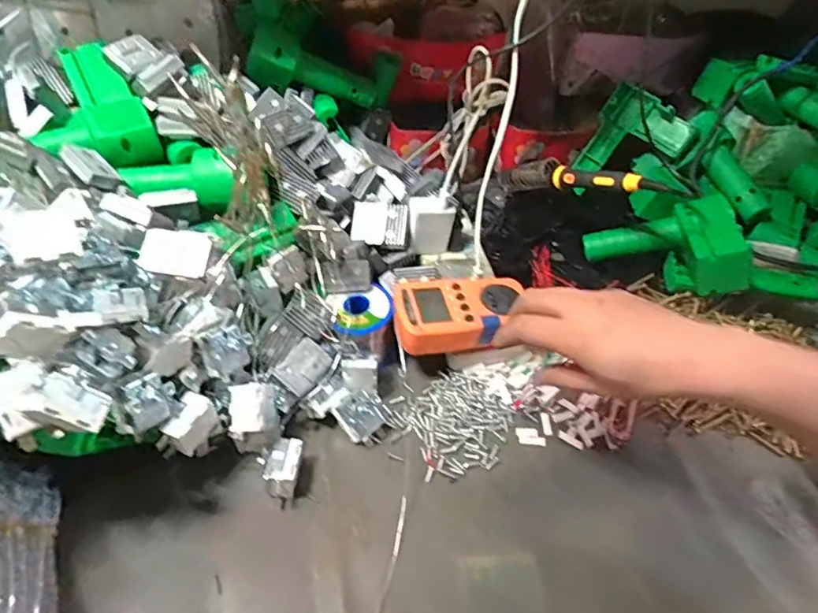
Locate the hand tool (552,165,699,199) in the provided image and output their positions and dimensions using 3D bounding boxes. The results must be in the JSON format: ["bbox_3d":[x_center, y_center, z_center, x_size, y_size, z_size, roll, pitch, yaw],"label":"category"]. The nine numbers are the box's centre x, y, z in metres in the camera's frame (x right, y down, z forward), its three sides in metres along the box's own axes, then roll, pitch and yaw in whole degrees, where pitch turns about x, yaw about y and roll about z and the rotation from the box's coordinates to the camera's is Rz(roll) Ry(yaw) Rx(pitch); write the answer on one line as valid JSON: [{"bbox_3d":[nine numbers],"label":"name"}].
[{"bbox_3d":[0.209,-0.127,0.537,0.018,0.021,0.162,-25,29,-27],"label":"hand tool"}]

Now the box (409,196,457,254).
[{"bbox_3d":[0.023,-0.091,0.584,0.047,0.060,0.023,-2,47,-8],"label":"box"}]

